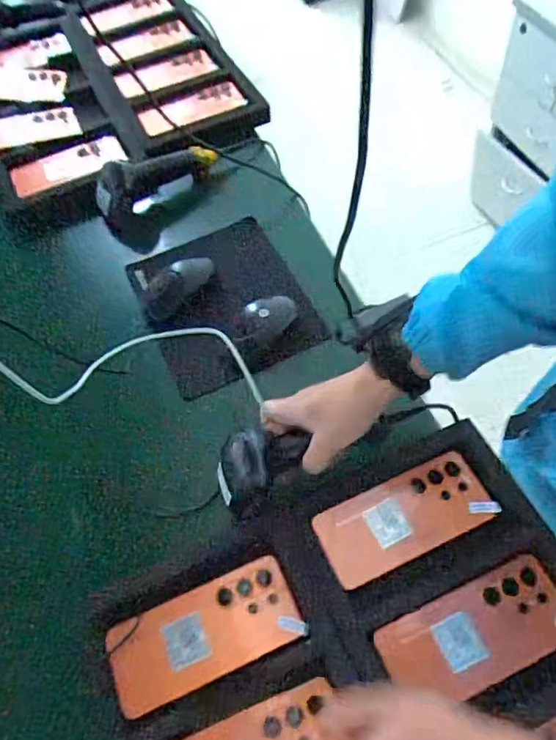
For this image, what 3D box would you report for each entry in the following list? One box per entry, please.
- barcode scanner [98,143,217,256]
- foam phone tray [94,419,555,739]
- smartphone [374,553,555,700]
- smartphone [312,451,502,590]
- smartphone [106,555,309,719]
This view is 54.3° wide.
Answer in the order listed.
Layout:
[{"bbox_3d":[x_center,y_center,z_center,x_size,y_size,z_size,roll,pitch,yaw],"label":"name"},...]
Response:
[{"bbox_3d":[-0.172,-0.264,0.809,0.186,0.112,0.068,-28,61,-10],"label":"barcode scanner"},{"bbox_3d":[0.105,0.312,0.434,0.416,0.026,0.490,-21,61,-9],"label":"foam phone tray"},{"bbox_3d":[0.177,0.233,0.485,0.171,0.007,0.079,-21,61,-9],"label":"smartphone"},{"bbox_3d":[0.125,0.144,0.539,0.170,0.007,0.078,-24,62,-10],"label":"smartphone"},{"bbox_3d":[-0.067,0.239,0.494,0.170,0.004,0.079,-22,61,-9],"label":"smartphone"}]

